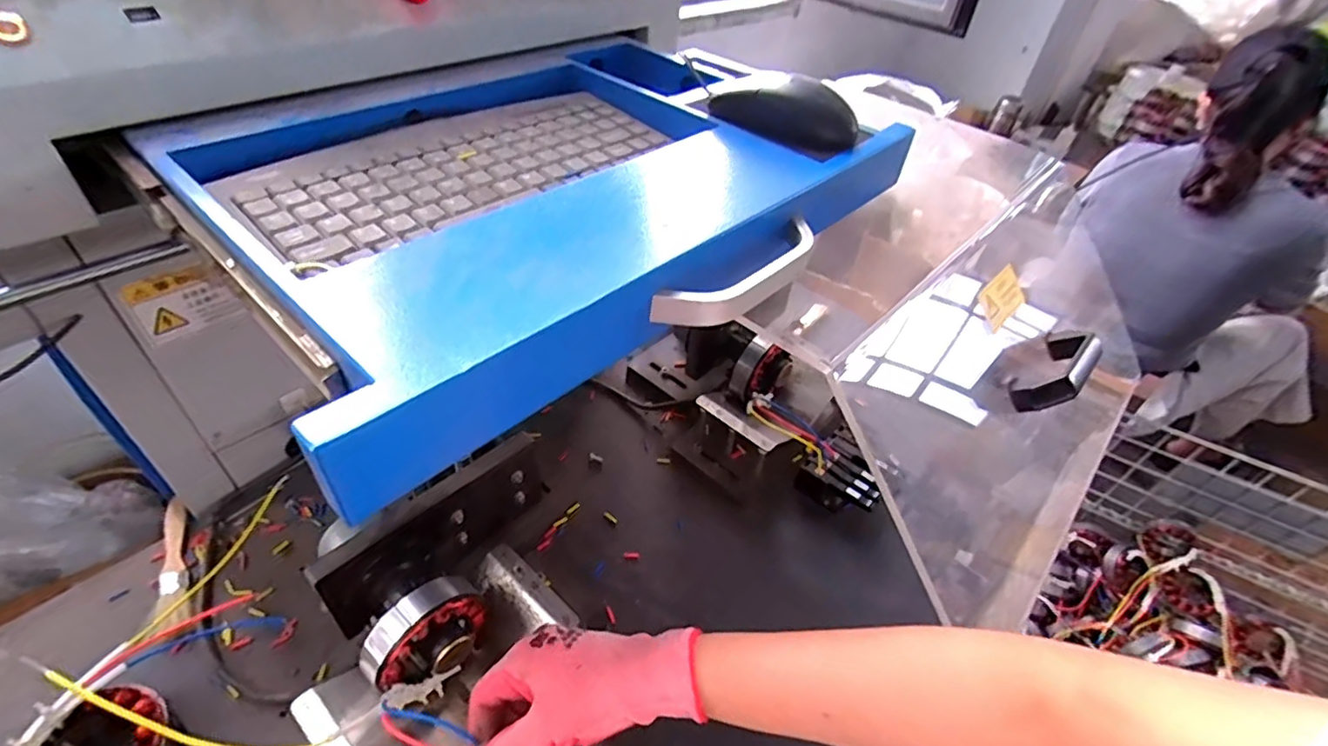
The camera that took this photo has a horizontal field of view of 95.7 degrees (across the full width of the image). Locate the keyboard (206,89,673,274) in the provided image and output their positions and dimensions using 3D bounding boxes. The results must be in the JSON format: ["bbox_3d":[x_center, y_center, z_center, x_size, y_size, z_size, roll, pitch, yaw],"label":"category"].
[{"bbox_3d":[-0.134,-0.149,0.415,0.122,0.012,0.286,34,50,26],"label":"keyboard"}]

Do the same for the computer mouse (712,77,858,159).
[{"bbox_3d":[0.092,-0.198,0.451,0.105,0.033,0.050,31,49,23],"label":"computer mouse"}]

